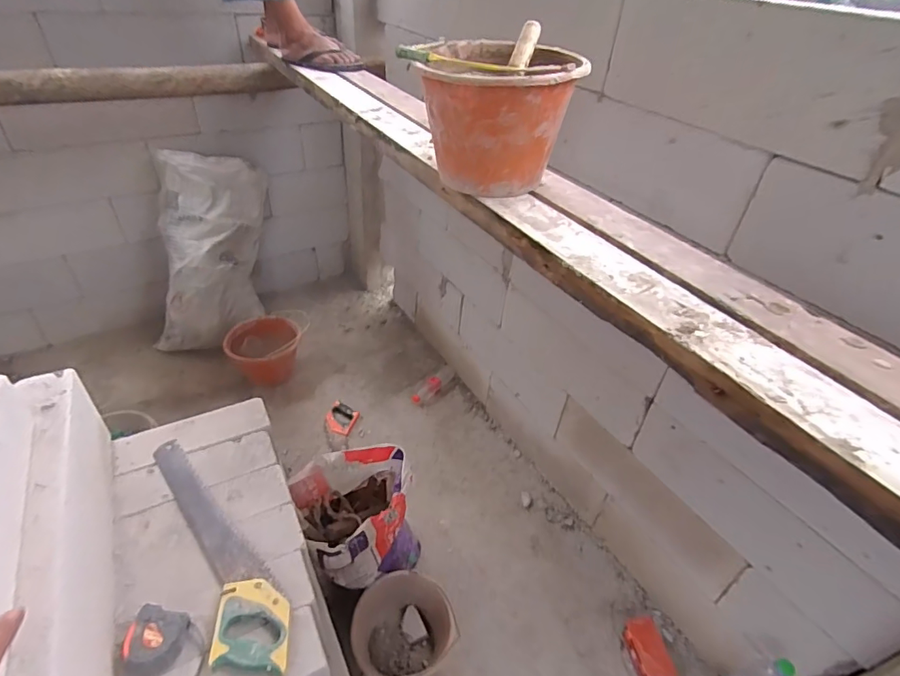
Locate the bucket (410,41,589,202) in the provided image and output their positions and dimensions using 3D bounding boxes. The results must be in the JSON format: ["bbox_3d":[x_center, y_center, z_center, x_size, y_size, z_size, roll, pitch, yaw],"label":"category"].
[{"bbox_3d":[0.073,-0.375,0.821,0.234,0.198,0.255,3,39,-2],"label":"bucket"}]

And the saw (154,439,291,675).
[{"bbox_3d":[-0.416,0.347,0.859,0.115,0.030,0.531,-21,46,-29],"label":"saw"}]

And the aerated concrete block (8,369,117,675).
[{"bbox_3d":[-0.589,0.316,0.742,0.095,0.213,0.589,-15,43,-23],"label":"aerated concrete block"}]

